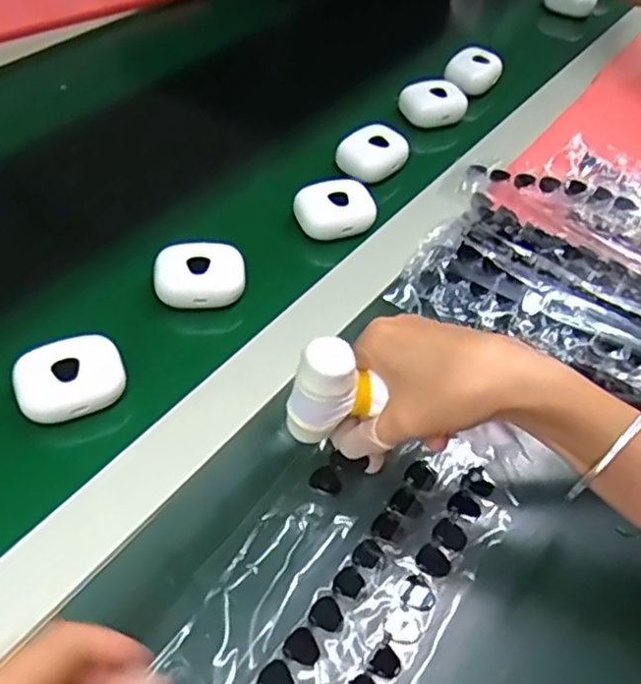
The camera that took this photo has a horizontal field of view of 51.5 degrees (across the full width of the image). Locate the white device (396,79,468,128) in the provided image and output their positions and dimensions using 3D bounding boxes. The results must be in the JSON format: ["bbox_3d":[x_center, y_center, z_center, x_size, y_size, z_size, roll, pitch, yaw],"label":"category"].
[{"bbox_3d":[0.103,-0.216,0.605,0.060,0.035,0.025,7,50,0],"label":"white device"}]

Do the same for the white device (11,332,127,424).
[{"bbox_3d":[-0.145,0.019,0.385,0.059,0.018,0.045,-18,55,-20],"label":"white device"}]

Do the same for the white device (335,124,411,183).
[{"bbox_3d":[0.043,-0.156,0.547,0.050,0.026,0.040,-29,59,-26],"label":"white device"}]

